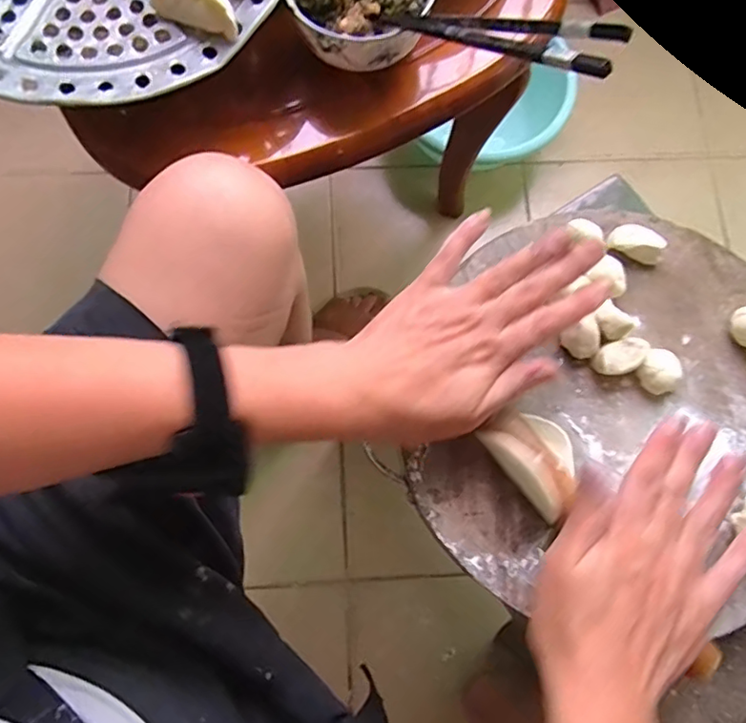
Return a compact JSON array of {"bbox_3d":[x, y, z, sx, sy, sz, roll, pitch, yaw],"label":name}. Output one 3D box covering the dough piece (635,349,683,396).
[{"bbox_3d":[0.186,0.007,0.381,0.026,0.016,0.027,0,77,-2],"label":"dough piece"}]

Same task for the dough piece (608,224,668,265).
[{"bbox_3d":[0.180,-0.081,0.402,0.035,0.015,0.022,20,77,3],"label":"dough piece"}]

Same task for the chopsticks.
[{"bbox_3d":[0.063,-0.192,0.341,0.018,0.014,0.206,-34,43,-9],"label":"chopsticks"}]

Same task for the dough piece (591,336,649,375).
[{"bbox_3d":[0.160,-0.003,0.381,0.033,0.020,0.020,-23,79,-7],"label":"dough piece"}]

